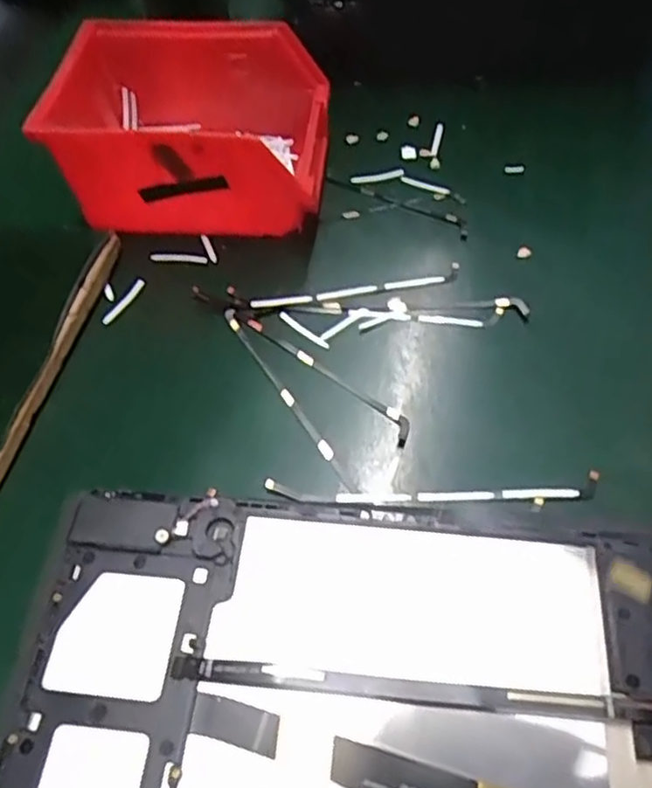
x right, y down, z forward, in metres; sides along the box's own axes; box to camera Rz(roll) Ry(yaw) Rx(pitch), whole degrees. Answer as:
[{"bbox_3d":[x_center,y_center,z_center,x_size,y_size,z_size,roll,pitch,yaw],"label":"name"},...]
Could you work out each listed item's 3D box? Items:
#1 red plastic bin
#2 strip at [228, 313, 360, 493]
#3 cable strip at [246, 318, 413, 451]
[{"bbox_3d":[-0.078,-0.149,0.385,0.154,0.067,0.107,5,56,4],"label":"red plastic bin"},{"bbox_3d":[-0.021,-0.001,0.327,0.007,0.005,0.120,-27,59,-16],"label":"strip"},{"bbox_3d":[0.001,-0.010,0.332,0.105,0.004,0.013,39,64,23],"label":"cable strip"}]

